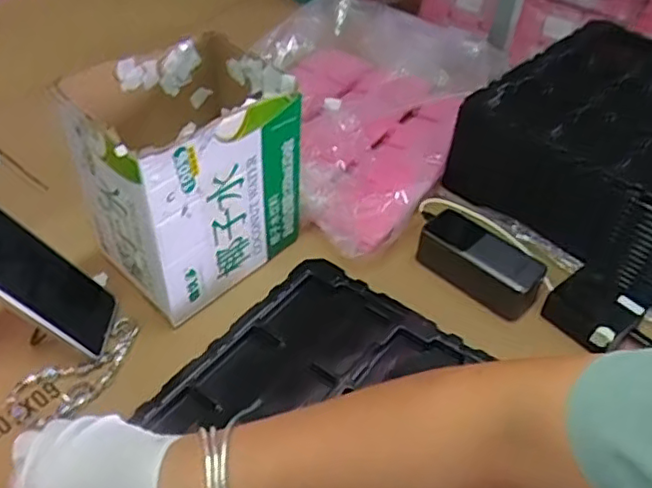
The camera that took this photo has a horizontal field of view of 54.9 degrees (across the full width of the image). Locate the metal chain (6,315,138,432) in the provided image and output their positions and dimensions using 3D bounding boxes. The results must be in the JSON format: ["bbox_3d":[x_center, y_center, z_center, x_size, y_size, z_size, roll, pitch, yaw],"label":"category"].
[{"bbox_3d":[-0.225,0.120,0.586,0.059,0.009,0.127,36,52,27],"label":"metal chain"}]

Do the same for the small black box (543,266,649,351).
[{"bbox_3d":[0.278,0.068,0.656,0.077,0.049,0.079,-29,54,-30],"label":"small black box"}]

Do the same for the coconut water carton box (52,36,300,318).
[{"bbox_3d":[-0.138,-0.072,0.642,0.152,0.203,0.191,34,51,26],"label":"coconut water carton box"}]

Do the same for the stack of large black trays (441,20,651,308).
[{"bbox_3d":[0.404,-0.114,0.769,0.370,0.109,0.382,36,52,27],"label":"stack of large black trays"}]

